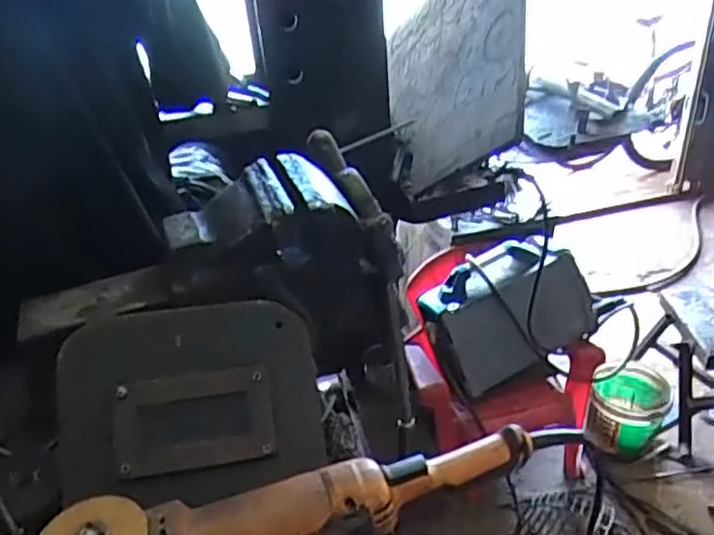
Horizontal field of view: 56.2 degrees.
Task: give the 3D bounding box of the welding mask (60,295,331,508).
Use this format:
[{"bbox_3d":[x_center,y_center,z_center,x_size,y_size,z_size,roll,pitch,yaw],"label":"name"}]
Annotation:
[{"bbox_3d":[-0.145,0.122,0.596,0.215,0.050,0.165,-5,74,-10],"label":"welding mask"}]

